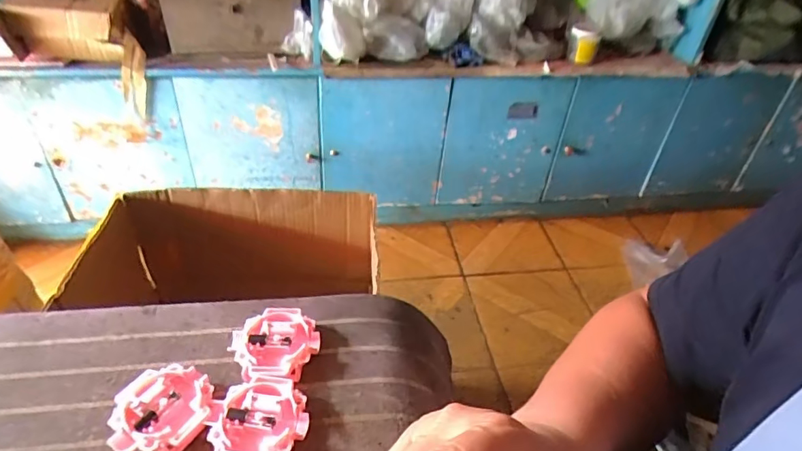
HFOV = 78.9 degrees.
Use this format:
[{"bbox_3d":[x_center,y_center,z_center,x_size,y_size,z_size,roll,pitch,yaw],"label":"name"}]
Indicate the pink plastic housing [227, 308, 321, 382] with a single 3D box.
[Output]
[{"bbox_3d":[-0.081,0.077,0.318,0.054,0.013,0.052,0,39,-5],"label":"pink plastic housing"}]

